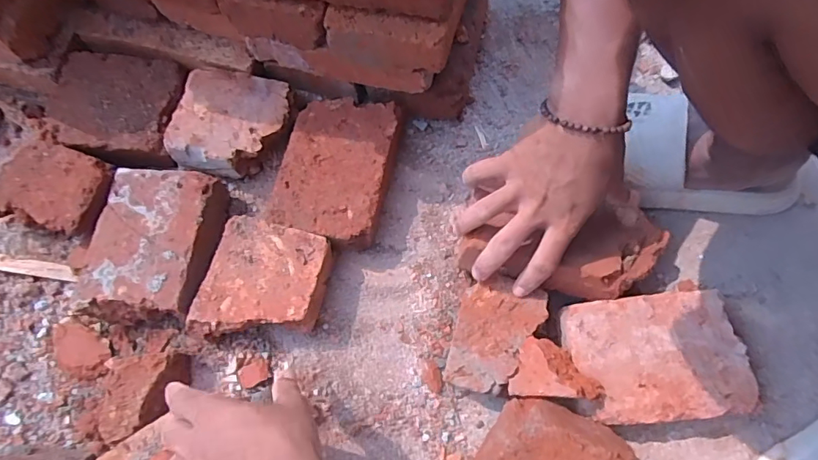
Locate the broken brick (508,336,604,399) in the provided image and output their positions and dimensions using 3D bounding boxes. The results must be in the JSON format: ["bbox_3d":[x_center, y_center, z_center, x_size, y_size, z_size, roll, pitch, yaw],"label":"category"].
[{"bbox_3d":[0.125,0.117,0.421,0.076,0.036,0.051,2,74,1],"label":"broken brick"}]

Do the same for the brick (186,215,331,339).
[{"bbox_3d":[-0.136,0.055,0.485,0.107,0.052,0.113,14,74,4],"label":"brick"}]

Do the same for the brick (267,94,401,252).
[{"bbox_3d":[-0.073,-0.059,0.516,0.104,0.053,0.145,13,74,4],"label":"brick"}]

